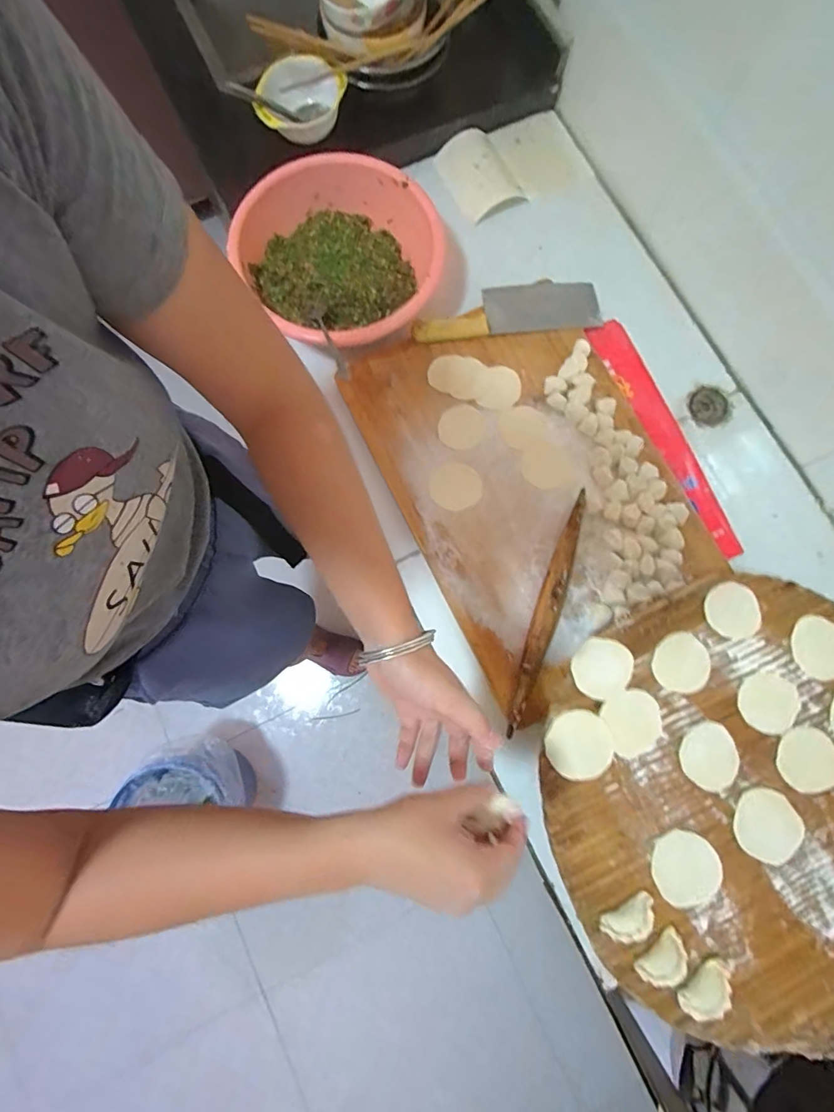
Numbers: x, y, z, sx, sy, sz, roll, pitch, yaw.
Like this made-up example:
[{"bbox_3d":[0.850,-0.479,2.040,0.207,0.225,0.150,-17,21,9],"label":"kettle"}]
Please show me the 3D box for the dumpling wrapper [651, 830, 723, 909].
[{"bbox_3d":[0.276,0.321,0.469,0.068,0.004,0.069,0,79,-1],"label":"dumpling wrapper"}]

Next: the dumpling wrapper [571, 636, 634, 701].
[{"bbox_3d":[0.203,0.124,0.502,0.061,0.006,0.064,-1,77,4],"label":"dumpling wrapper"}]

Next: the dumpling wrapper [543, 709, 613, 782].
[{"bbox_3d":[0.172,0.200,0.487,0.069,0.005,0.066,-1,76,3],"label":"dumpling wrapper"}]

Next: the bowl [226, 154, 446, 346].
[{"bbox_3d":[-0.110,-0.441,0.674,0.301,0.091,0.251,43,82,7],"label":"bowl"}]

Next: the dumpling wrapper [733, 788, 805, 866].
[{"bbox_3d":[0.368,0.283,0.479,0.070,0.004,0.068,0,79,-1],"label":"dumpling wrapper"}]

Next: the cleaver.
[{"bbox_3d":[0.138,-0.369,0.683,0.280,0.030,0.089,-6,80,-2],"label":"cleaver"}]

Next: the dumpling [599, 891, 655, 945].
[{"bbox_3d":[0.211,0.358,0.449,0.056,0.018,0.028,-32,82,-7],"label":"dumpling"}]

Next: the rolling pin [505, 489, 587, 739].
[{"bbox_3d":[0.169,0.069,0.599,0.031,0.027,0.321,22,80,3],"label":"rolling pin"}]

